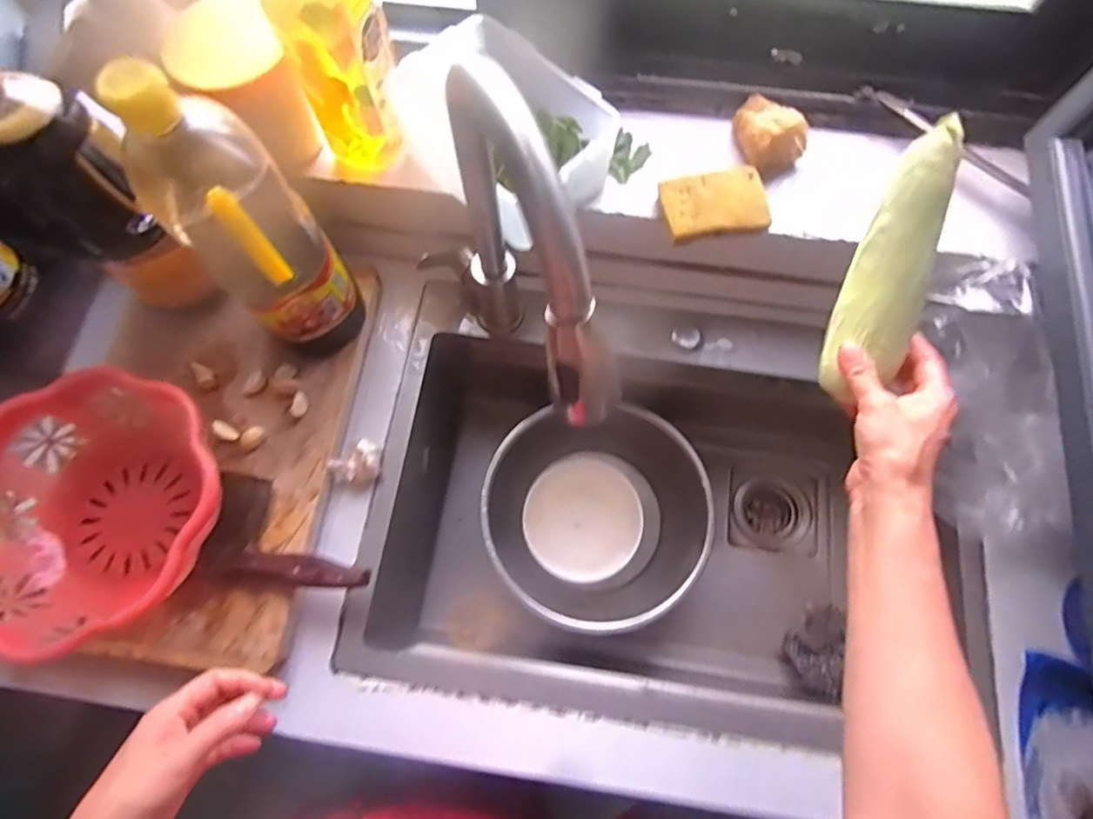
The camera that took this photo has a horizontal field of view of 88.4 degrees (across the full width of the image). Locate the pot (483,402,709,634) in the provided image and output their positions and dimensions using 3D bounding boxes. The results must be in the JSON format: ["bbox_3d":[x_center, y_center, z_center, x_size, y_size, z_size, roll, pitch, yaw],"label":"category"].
[{"bbox_3d":[0.060,0.145,0.760,0.288,0.135,0.279,0,72,0],"label":"pot"}]

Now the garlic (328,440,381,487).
[{"bbox_3d":[-0.204,0.063,0.611,0.055,0.029,0.036,-35,75,-11],"label":"garlic"}]

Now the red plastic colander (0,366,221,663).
[{"bbox_3d":[-0.424,0.097,0.531,0.247,0.107,0.238,0,72,0],"label":"red plastic colander"}]

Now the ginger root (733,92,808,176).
[{"bbox_3d":[0.228,-0.290,0.590,0.066,0.048,0.080,-41,77,-12],"label":"ginger root"}]

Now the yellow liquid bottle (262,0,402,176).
[{"bbox_3d":[-0.188,-0.333,0.498,0.090,0.262,0.070,-17,73,-5],"label":"yellow liquid bottle"}]

